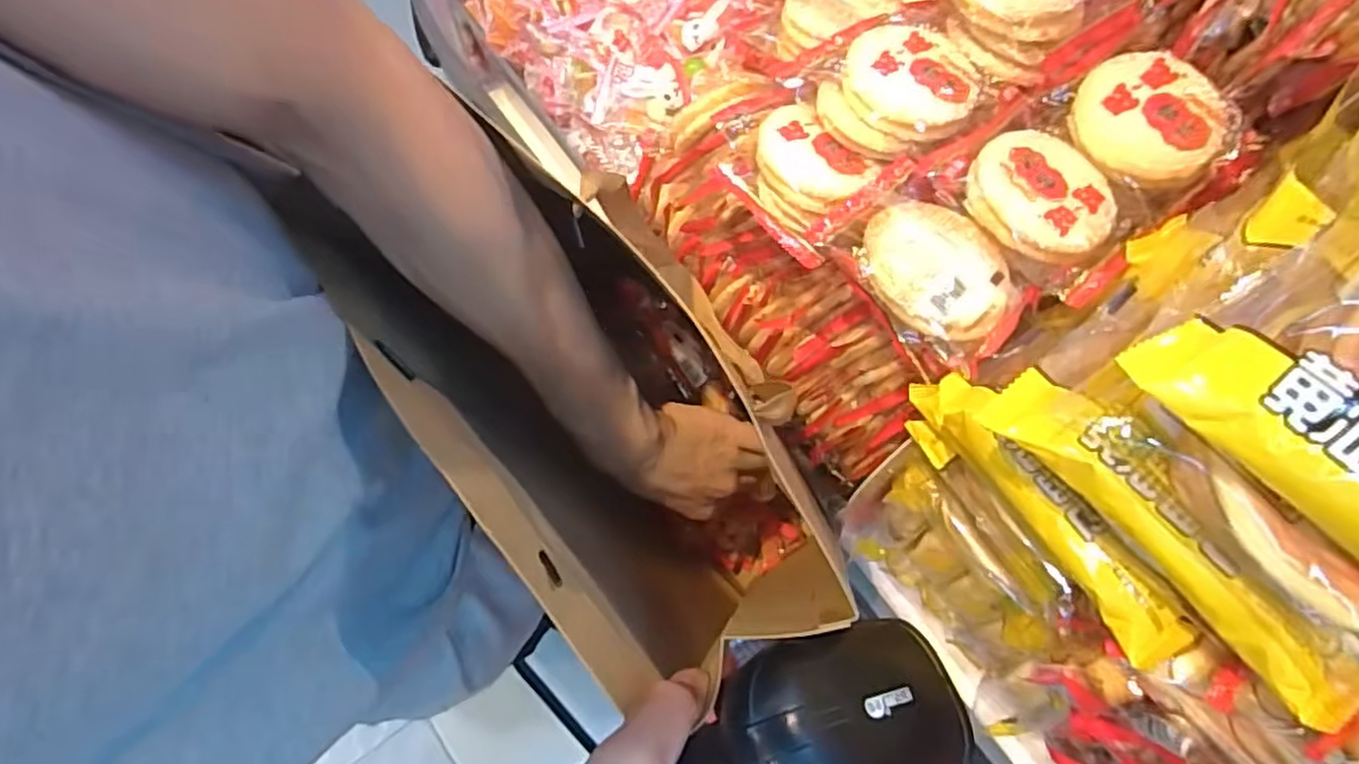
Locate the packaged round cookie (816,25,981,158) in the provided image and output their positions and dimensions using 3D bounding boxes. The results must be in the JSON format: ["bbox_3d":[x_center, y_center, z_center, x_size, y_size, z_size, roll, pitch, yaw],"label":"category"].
[{"bbox_3d":[0.124,-0.160,0.384,0.068,0.026,0.074,0,76,0],"label":"packaged round cookie"}]

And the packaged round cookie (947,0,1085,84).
[{"bbox_3d":[0.181,-0.211,0.384,0.072,0.027,0.071,0,76,0],"label":"packaged round cookie"}]

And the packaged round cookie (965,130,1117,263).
[{"bbox_3d":[0.181,-0.095,0.345,0.069,0.013,0.069,0,76,0],"label":"packaged round cookie"}]

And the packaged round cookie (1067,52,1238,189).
[{"bbox_3d":[0.243,-0.137,0.360,0.070,0.014,0.068,0,76,0],"label":"packaged round cookie"}]

